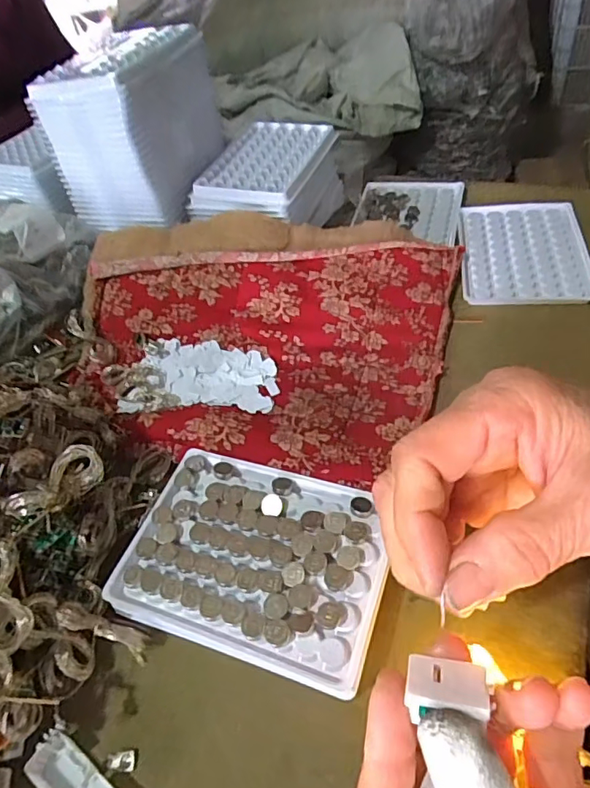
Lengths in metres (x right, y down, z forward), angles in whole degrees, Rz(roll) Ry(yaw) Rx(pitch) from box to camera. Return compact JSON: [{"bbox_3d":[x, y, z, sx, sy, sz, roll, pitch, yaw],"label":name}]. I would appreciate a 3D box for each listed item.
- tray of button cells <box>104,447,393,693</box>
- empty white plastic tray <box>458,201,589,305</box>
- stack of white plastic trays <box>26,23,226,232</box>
[{"bbox_3d":[-0.019,0.082,0.270,0.127,0.023,0.093,11,51,20],"label":"tray of button cells"},{"bbox_3d":[0.184,-0.116,0.425,0.095,0.010,0.125,3,49,13],"label":"empty white plastic tray"},{"bbox_3d":[-0.129,-0.225,0.443,0.103,0.111,0.127,13,51,21],"label":"stack of white plastic trays"}]

